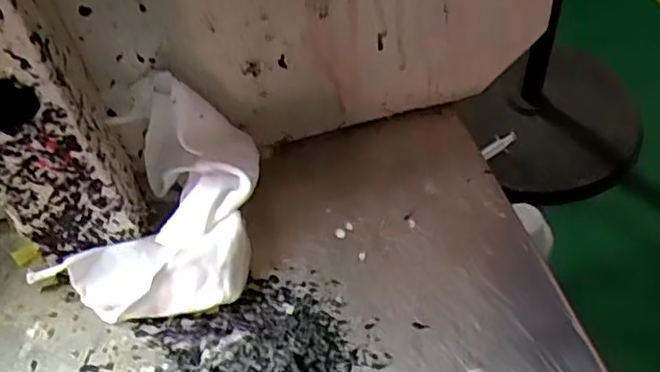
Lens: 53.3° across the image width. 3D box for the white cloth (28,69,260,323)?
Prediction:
[{"bbox_3d":[-0.070,0.006,0.262,0.082,0.056,0.078,2,52,7],"label":"white cloth"}]

